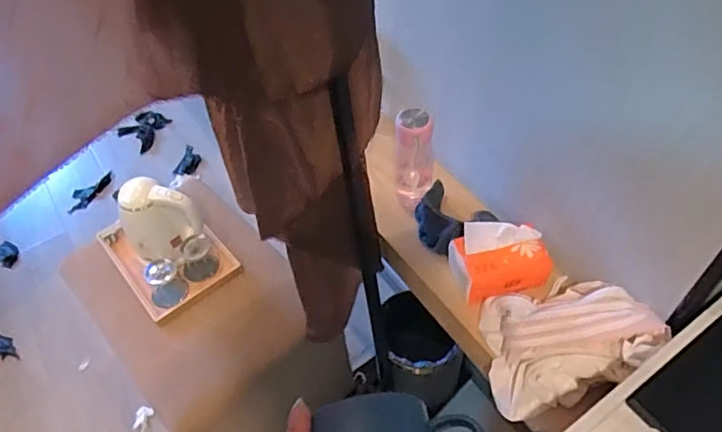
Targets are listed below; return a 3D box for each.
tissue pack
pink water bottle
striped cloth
[{"bbox_3d":[0.231,0.070,0.921,0.148,0.082,0.104,-13,52,-6],"label":"tissue pack"},{"bbox_3d":[0.098,-0.086,1.014,0.065,0.228,0.065,1,51,5],"label":"pink water bottle"},{"bbox_3d":[0.300,0.169,0.838,0.234,0.114,0.195,-13,52,-7],"label":"striped cloth"}]

